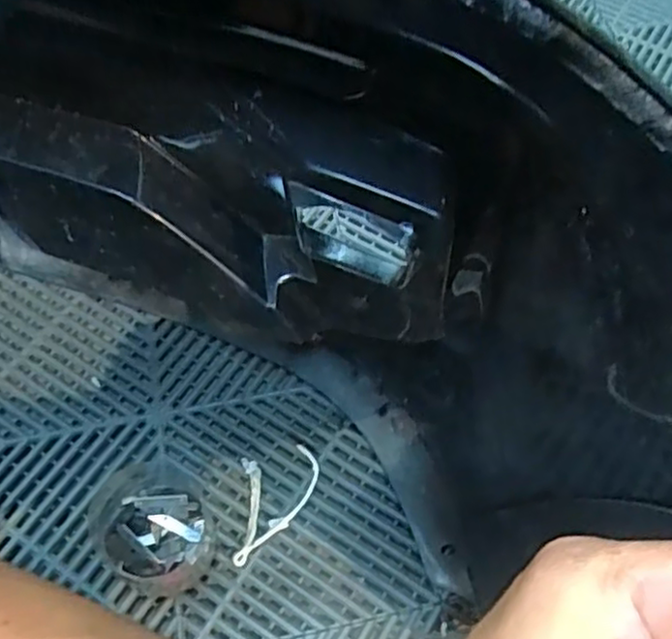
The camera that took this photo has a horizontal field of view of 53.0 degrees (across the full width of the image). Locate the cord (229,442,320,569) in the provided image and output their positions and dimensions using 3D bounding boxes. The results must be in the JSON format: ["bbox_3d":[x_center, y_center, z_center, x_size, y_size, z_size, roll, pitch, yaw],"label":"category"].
[{"bbox_3d":[-0.048,0.152,0.554,0.061,0.013,0.093,1,60,0],"label":"cord"}]

